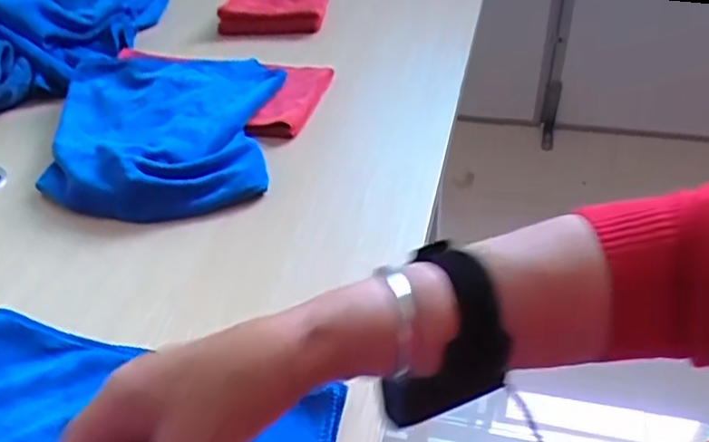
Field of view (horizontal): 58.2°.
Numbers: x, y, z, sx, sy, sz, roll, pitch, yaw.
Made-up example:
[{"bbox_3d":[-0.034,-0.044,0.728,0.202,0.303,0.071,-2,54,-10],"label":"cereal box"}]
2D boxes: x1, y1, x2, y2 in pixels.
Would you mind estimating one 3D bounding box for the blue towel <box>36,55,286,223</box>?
[{"bbox_3d":[-0.220,-0.106,0.722,0.244,0.050,0.286,-4,39,-2],"label":"blue towel"}]

